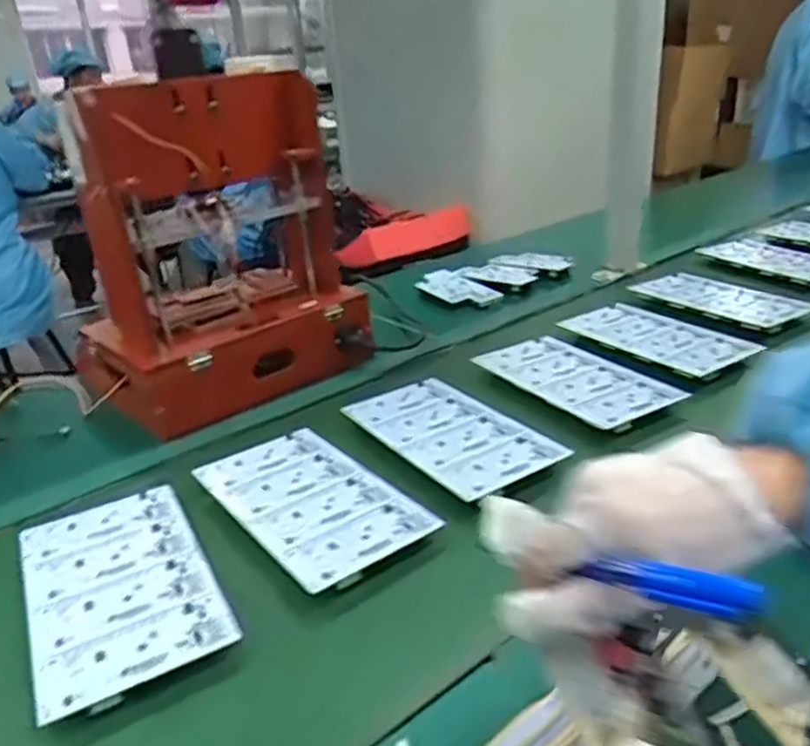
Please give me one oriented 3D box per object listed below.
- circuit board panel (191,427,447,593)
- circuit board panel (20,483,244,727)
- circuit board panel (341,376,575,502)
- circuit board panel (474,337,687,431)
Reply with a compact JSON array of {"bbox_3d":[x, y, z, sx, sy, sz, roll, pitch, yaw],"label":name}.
[{"bbox_3d":[-0.083,0.107,0.608,0.126,0.016,0.211,-27,37,-31],"label":"circuit board panel"},{"bbox_3d":[-0.216,0.157,0.527,0.127,0.019,0.214,-21,35,-24],"label":"circuit board panel"},{"bbox_3d":[0.041,0.055,0.700,0.126,0.011,0.221,-20,28,-31],"label":"circuit board panel"},{"bbox_3d":[0.193,0.004,0.800,0.136,0.014,0.209,-21,35,-30],"label":"circuit board panel"}]

